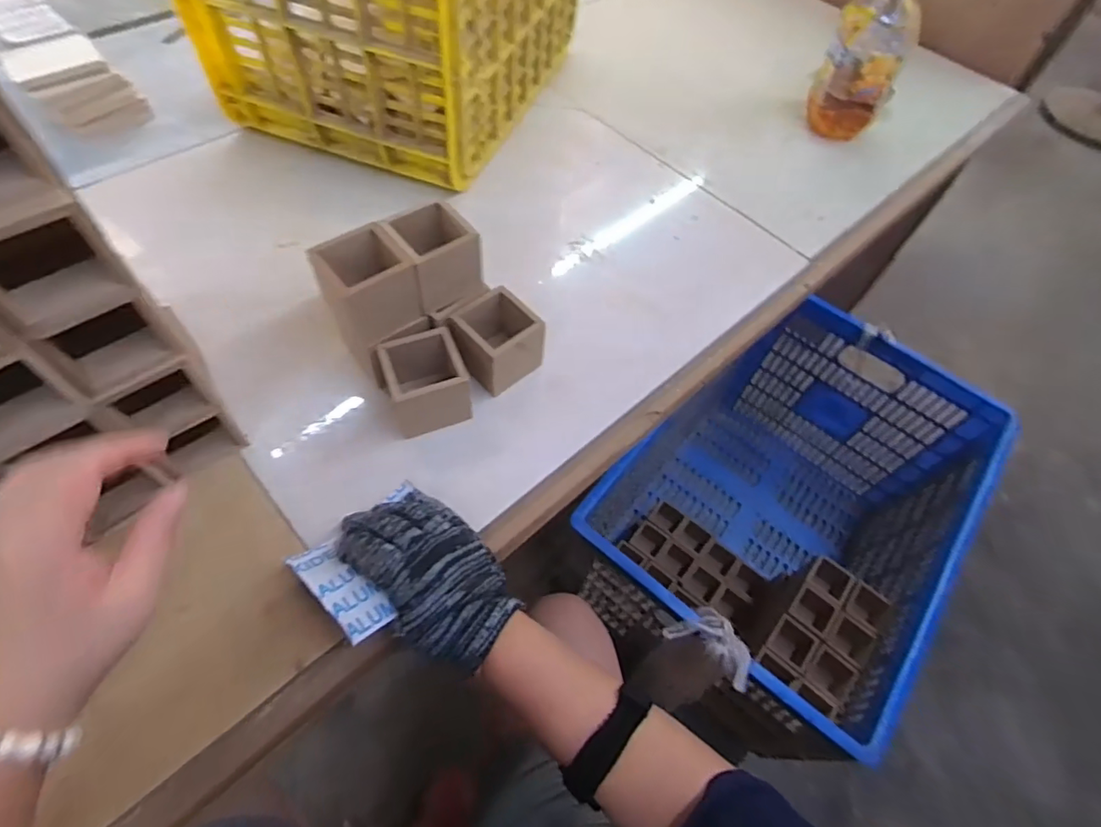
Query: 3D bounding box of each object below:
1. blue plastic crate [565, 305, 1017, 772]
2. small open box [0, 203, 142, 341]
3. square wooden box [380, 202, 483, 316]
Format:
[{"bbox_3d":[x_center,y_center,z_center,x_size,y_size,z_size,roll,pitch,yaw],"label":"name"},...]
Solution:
[{"bbox_3d":[0.389,0.181,1.044,0.474,0.430,0.663,39,63,17],"label":"blue plastic crate"},{"bbox_3d":[-0.275,-0.087,0.304,0.062,0.066,0.055,-33,67,-23],"label":"small open box"},{"bbox_3d":[-0.100,-0.138,0.488,0.070,0.059,0.067,-30,66,-21],"label":"square wooden box"}]

